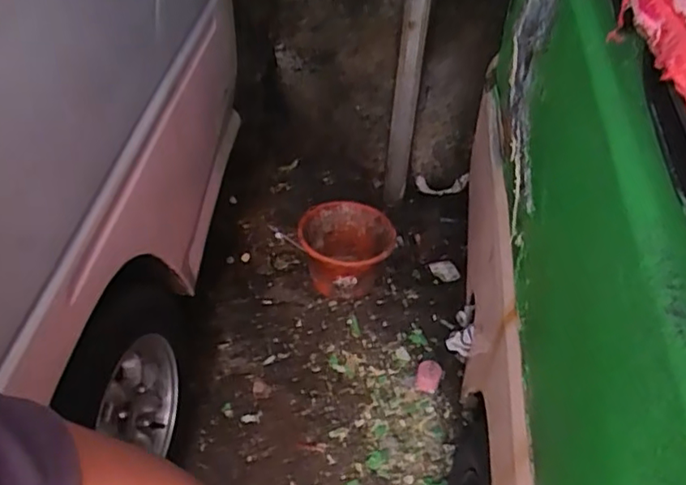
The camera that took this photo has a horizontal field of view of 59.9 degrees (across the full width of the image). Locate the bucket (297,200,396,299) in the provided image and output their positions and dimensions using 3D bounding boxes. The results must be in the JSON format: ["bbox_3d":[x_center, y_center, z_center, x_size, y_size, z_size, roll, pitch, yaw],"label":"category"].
[{"bbox_3d":[0.005,0.031,1.762,0.258,0.208,0.258,2,43,-2],"label":"bucket"}]

